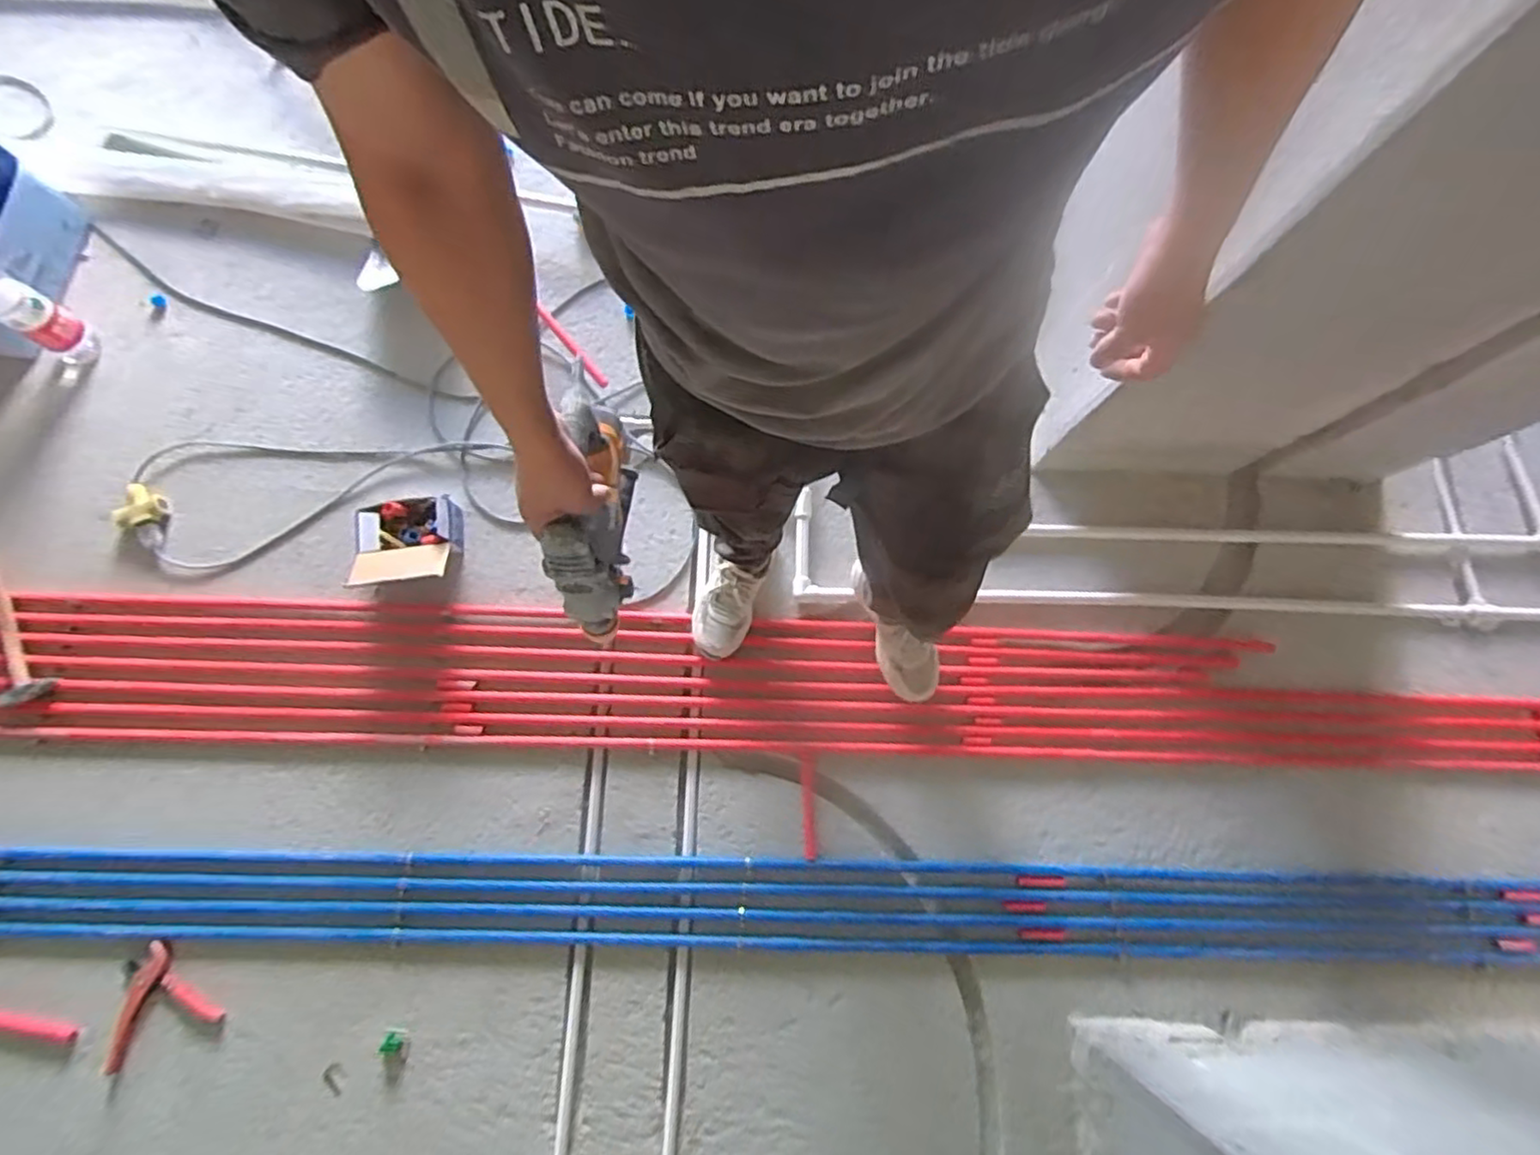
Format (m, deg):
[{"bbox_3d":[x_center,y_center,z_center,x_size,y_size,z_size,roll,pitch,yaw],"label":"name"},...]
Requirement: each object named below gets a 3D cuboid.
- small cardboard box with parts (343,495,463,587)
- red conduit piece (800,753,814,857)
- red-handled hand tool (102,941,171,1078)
[{"bbox_3d":[-0.739,-0.077,1.386,0.194,0.070,0.172,-7,77,-3],"label":"small cardboard box with parts"},{"bbox_3d":[0.074,0.436,1.294,0.027,0.023,0.183,-1,79,-1],"label":"red conduit piece"},{"bbox_3d":[-1.152,0.766,1.222,0.065,0.018,0.219,21,77,3],"label":"red-handled hand tool"}]

